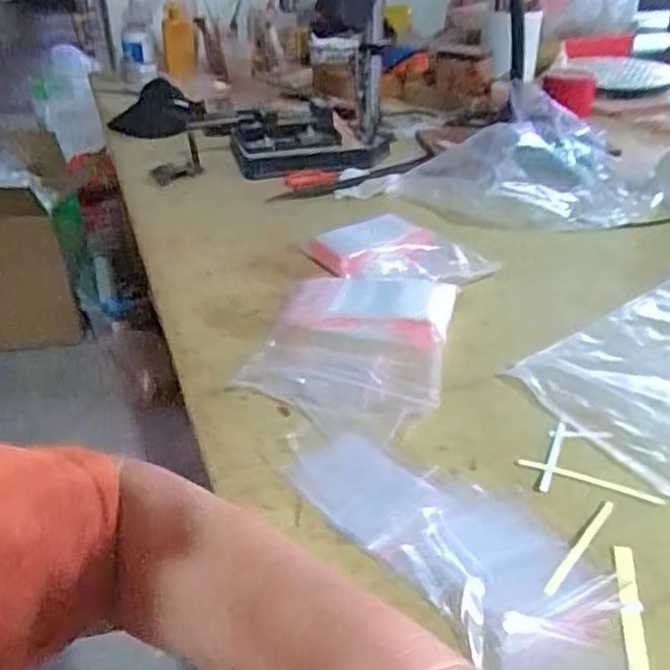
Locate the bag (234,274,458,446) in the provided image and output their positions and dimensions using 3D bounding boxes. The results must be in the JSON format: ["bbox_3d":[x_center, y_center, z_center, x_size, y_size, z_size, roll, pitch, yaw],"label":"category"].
[{"bbox_3d":[0.020,0.005,0.626,0.162,0.030,0.214,9,34,16],"label":"bag"}]

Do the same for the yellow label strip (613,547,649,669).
[{"bbox_3d":[0.171,0.161,0.399,0.012,0.004,0.098,6,34,11],"label":"yellow label strip"}]

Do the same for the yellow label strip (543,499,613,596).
[{"bbox_3d":[0.157,0.132,0.440,0.007,0.004,0.098,25,41,34],"label":"yellow label strip"}]

